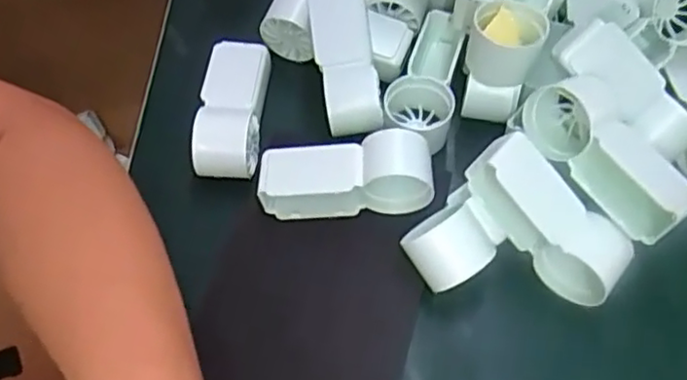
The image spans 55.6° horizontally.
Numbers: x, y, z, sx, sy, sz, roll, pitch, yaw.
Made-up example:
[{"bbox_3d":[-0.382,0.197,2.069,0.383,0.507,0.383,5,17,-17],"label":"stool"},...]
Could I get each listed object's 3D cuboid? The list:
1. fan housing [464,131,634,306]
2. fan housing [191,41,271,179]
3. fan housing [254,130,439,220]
[{"bbox_3d":[0.104,0.015,0.333,0.094,0.037,0.032,47,68,-7],"label":"fan housing"},{"bbox_3d":[-0.067,-0.049,0.402,0.038,0.036,0.091,2,62,1],"label":"fan housing"},{"bbox_3d":[0.001,-0.005,0.365,0.095,0.043,0.037,-2,62,-1],"label":"fan housing"}]

